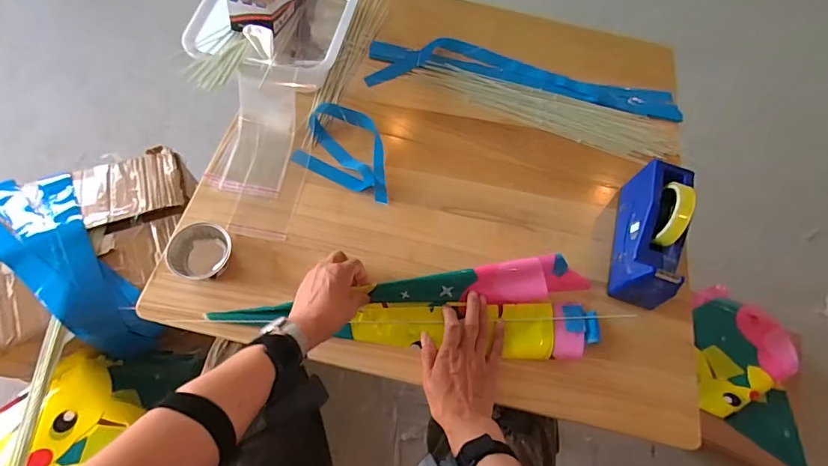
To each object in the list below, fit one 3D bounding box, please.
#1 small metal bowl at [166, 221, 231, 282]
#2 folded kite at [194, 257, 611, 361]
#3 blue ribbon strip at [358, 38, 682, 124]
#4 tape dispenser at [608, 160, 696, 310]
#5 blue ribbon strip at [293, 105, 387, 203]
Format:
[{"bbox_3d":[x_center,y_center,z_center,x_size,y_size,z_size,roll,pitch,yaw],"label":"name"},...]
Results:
[{"bbox_3d":[-0.295,0.026,0.610,0.078,0.036,0.079,1,65,-2],"label":"small metal bowl"},{"bbox_3d":[0.007,0.104,0.617,0.518,0.043,0.148,0,65,-4],"label":"folded kite"},{"bbox_3d":[0.210,-0.301,0.834,0.579,0.013,0.130,6,62,-2],"label":"blue ribbon strip"},{"bbox_3d":[0.350,-0.004,0.641,0.065,0.122,0.194,17,65,5],"label":"tape dispenser"},{"bbox_3d":[-0.103,-0.139,0.727,0.177,0.016,0.131,24,66,8],"label":"blue ribbon strip"}]

